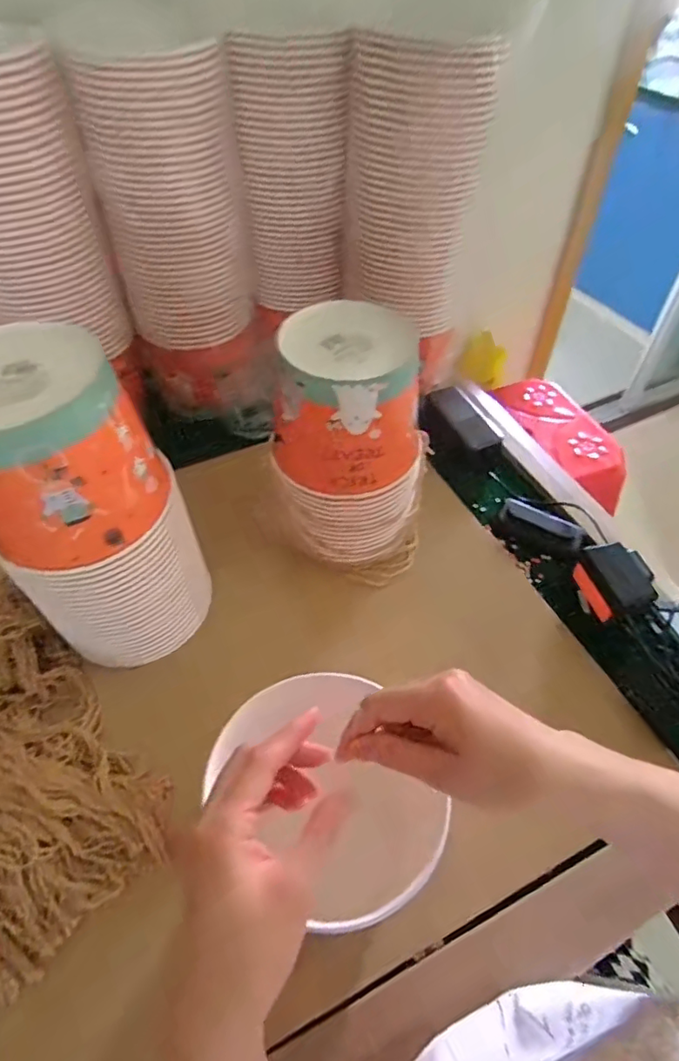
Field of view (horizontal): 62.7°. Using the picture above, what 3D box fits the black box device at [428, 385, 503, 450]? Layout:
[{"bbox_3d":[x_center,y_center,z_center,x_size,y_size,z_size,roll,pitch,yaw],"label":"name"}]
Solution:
[{"bbox_3d":[0.182,-0.164,0.800,0.045,0.023,0.139,-20,53,-16],"label":"black box device"}]

